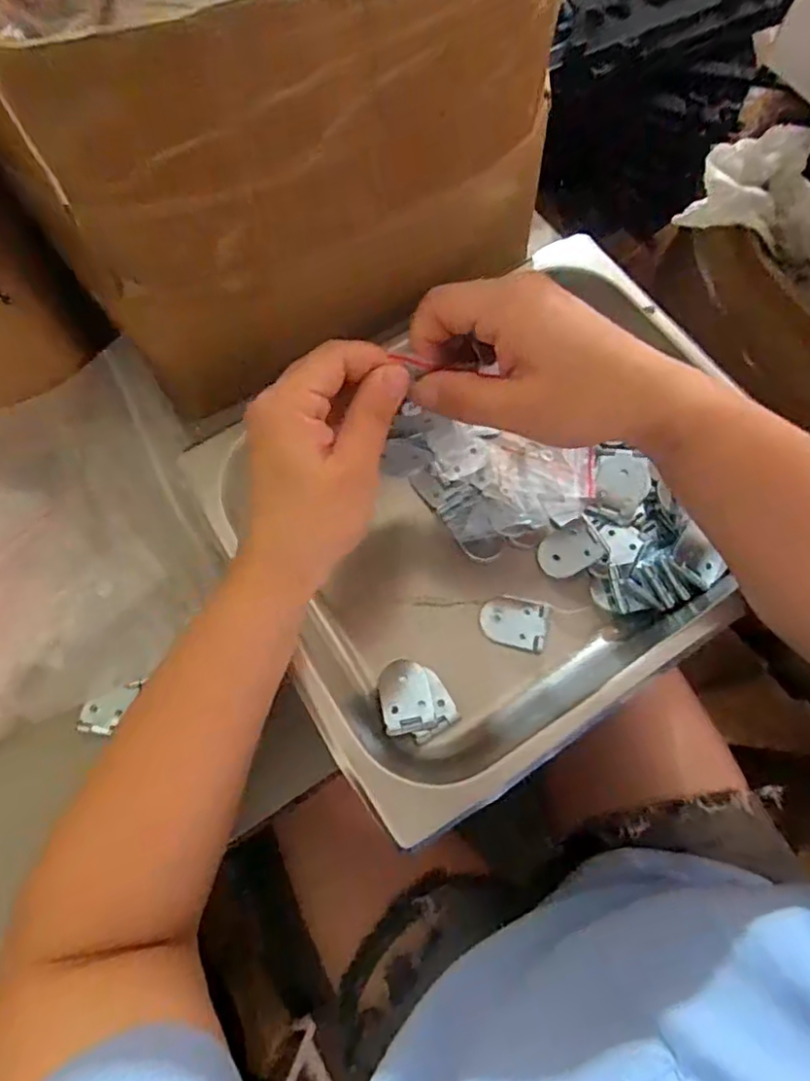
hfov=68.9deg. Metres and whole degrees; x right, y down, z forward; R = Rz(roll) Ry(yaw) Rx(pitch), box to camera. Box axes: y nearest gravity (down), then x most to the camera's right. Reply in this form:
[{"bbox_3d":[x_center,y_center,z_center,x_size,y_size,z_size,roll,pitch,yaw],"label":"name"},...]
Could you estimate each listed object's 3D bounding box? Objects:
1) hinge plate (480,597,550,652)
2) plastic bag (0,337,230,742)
[{"bbox_3d":[0.071,0.053,0.383,0.042,0.005,0.031,14,71,6],"label":"hinge plate"},{"bbox_3d":[-0.271,0.041,0.359,0.262,0.050,0.169,-34,100,-14],"label":"plastic bag"}]

